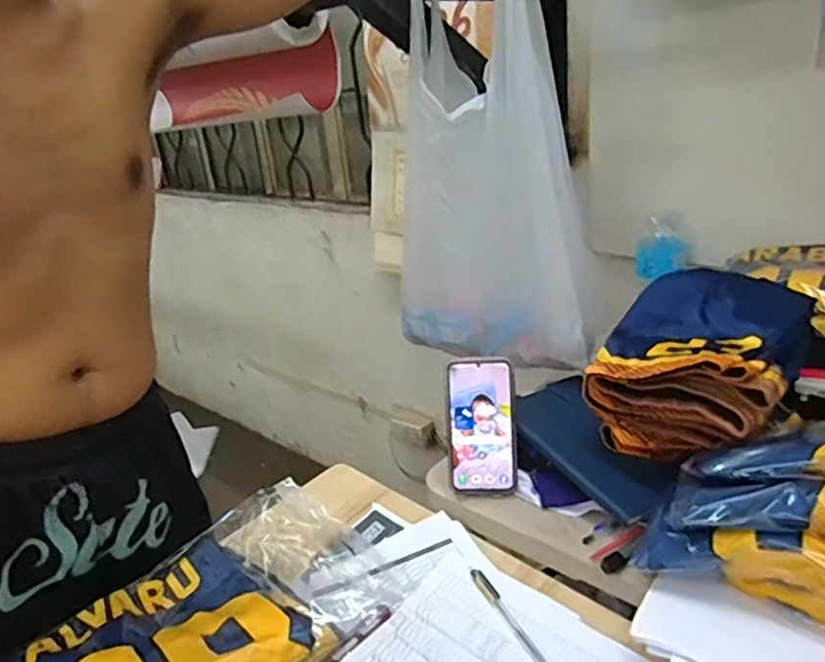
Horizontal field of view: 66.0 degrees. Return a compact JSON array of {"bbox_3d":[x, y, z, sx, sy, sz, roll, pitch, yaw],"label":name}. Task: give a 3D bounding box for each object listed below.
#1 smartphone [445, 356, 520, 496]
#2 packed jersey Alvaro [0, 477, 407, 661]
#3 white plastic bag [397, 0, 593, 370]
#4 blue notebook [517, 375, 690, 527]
[{"bbox_3d":[0.083,0.114,0.760,0.082,0.162,0.009,-3,5,5],"label":"smartphone"},{"bbox_3d":[-0.199,0.286,0.615,0.199,0.074,0.356,14,30,42],"label":"packed jersey Alvaro"},{"bbox_3d":[0.095,-0.200,0.847,0.119,0.474,0.281,-24,27,-37],"label":"white plastic bag"},{"bbox_3d":[0.215,0.131,0.757,0.117,0.016,0.206,-19,43,-31],"label":"blue notebook"}]

